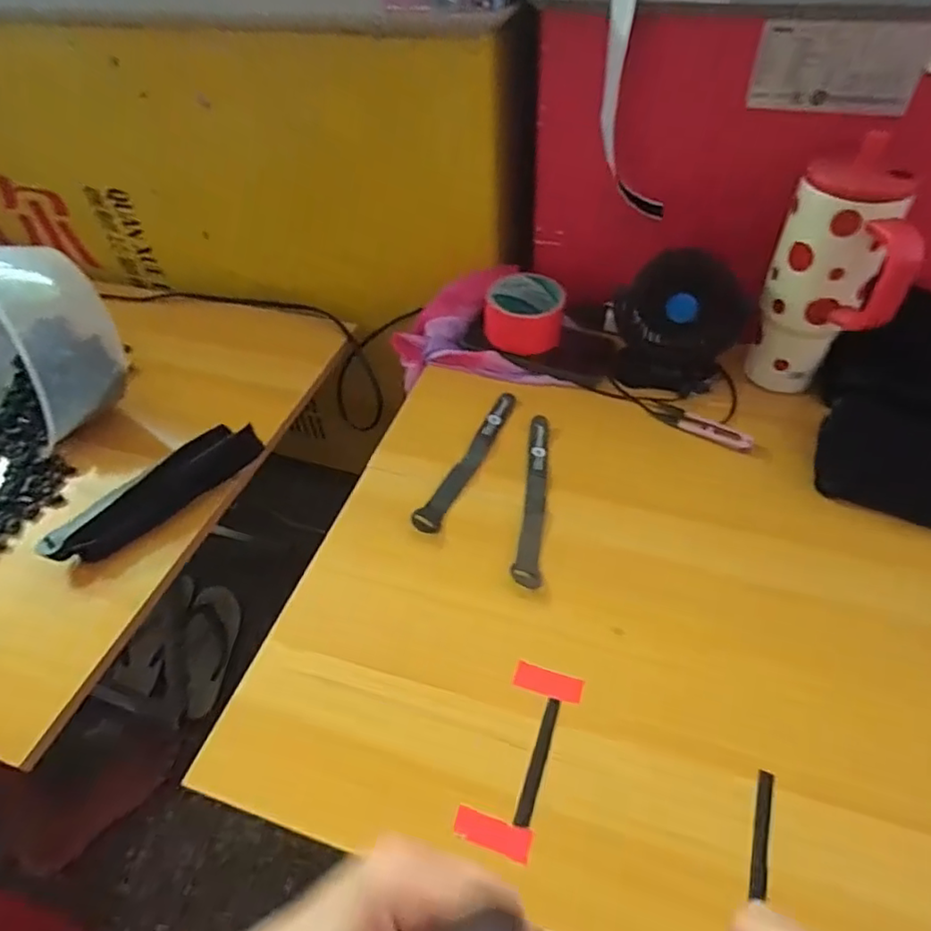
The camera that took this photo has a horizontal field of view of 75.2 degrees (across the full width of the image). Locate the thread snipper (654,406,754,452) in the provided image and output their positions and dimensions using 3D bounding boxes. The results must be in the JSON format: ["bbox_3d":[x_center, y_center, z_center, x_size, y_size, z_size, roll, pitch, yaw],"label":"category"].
[{"bbox_3d":[0.236,-0.037,0.597,0.093,0.005,0.028,25,55,23],"label":"thread snipper"}]

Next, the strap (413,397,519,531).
[{"bbox_3d":[0.004,-0.010,0.582,0.024,0.010,0.192,18,52,18],"label":"strap"}]

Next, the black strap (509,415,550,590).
[{"bbox_3d":[0.062,0.026,0.555,0.024,0.005,0.194,4,49,7],"label":"black strap"}]

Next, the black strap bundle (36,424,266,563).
[{"bbox_3d":[-0.305,0.028,0.605,0.213,0.055,0.031,-35,55,-24],"label":"black strap bundle"}]

